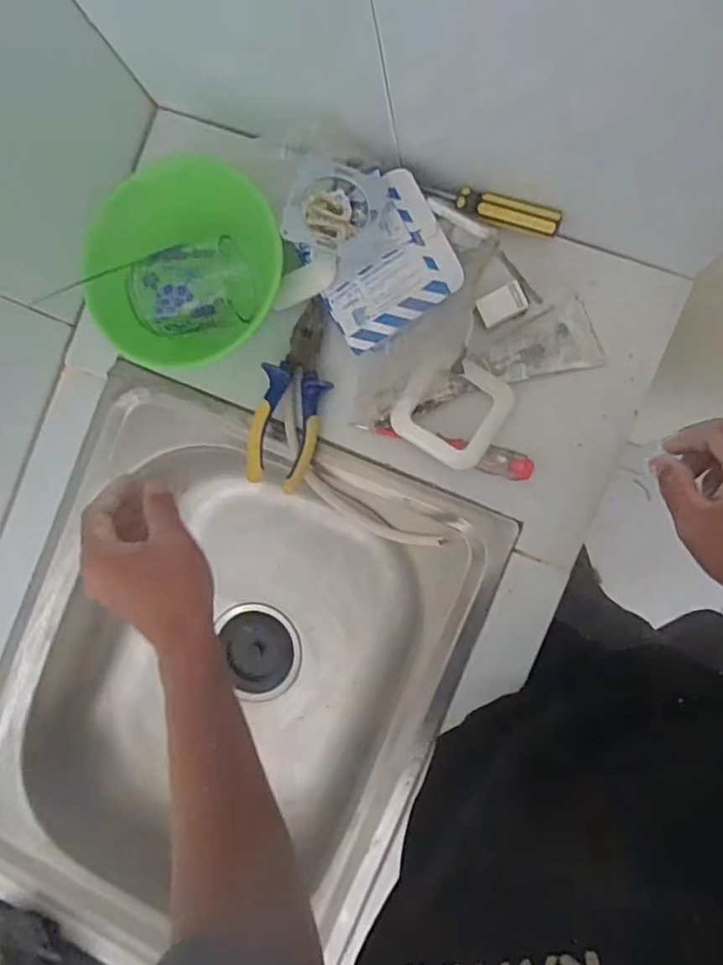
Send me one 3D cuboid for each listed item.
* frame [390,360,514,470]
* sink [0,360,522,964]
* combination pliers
[{"bbox_3d":[0.074,-0.058,0.468,0.081,0.006,0.080,32,90,0],"label":"frame"},{"bbox_3d":[-0.137,0.188,0.591,0.401,0.139,0.515,26,94,9],"label":"sink"},{"bbox_3d":[-0.056,-0.073,0.497,0.062,0.034,0.161,9,91,10],"label":"combination pliers"}]

